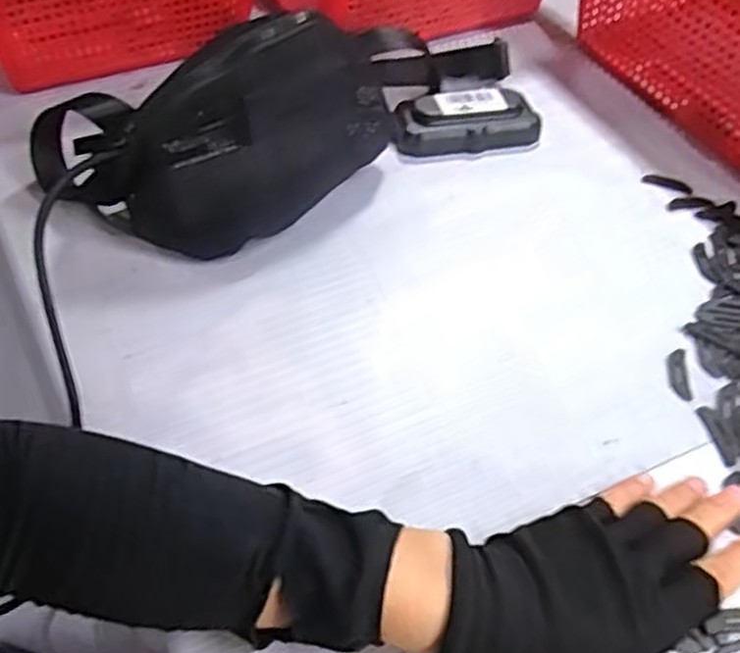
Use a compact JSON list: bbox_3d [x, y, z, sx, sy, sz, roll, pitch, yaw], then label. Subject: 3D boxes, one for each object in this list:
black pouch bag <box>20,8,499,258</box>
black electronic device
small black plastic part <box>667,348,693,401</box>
[{"bbox_3d":[-0.053,-0.143,0.493,0.291,0.098,0.116,-33,59,-28],"label":"black pouch bag"},{"bbox_3d":[0.070,-0.151,0.559,0.109,0.031,0.041,-6,50,-9],"label":"black electronic device"},{"bbox_3d":[0.176,0.027,0.433,0.011,0.004,0.036,8,49,3],"label":"small black plastic part"}]

